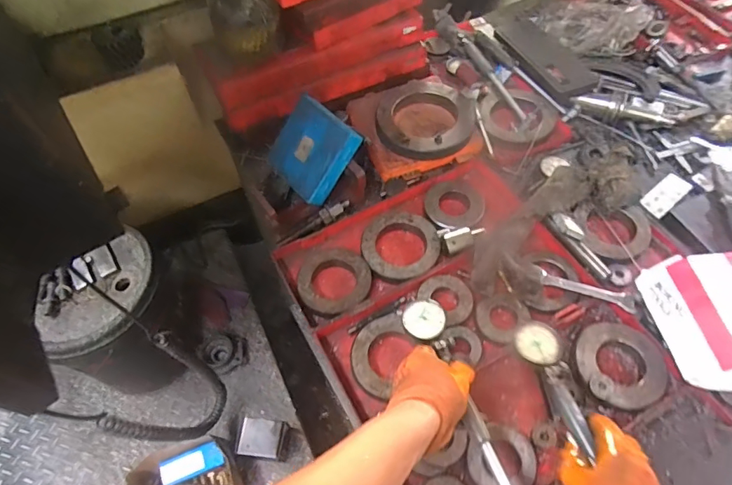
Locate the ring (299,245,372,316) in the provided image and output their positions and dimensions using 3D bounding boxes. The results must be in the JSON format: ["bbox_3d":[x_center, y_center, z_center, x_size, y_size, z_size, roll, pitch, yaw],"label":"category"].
[{"bbox_3d":[-0.048,0.058,0.706,0.108,0.031,0.110,-1,57,2],"label":"ring"}]

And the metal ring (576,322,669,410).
[{"bbox_3d":[0.335,0.157,0.622,0.109,0.024,0.115,-1,57,2],"label":"metal ring"}]

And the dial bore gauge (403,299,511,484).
[{"bbox_3d":[0.121,0.204,0.515,0.049,0.022,0.333,-18,58,-9],"label":"dial bore gauge"}]

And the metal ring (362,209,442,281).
[{"bbox_3d":[0.049,-0.001,0.730,0.114,0.018,0.125,-1,57,2],"label":"metal ring"}]

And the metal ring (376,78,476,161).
[{"bbox_3d":[0.106,-0.218,0.839,0.168,0.030,0.188,1,57,4],"label":"metal ring"}]

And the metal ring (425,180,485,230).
[{"bbox_3d":[0.140,-0.063,0.769,0.086,0.017,0.097,-35,62,-18],"label":"metal ring"}]

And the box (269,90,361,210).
[{"bbox_3d":[-0.092,-0.151,0.761,0.138,0.030,0.131,42,108,25],"label":"box"}]

